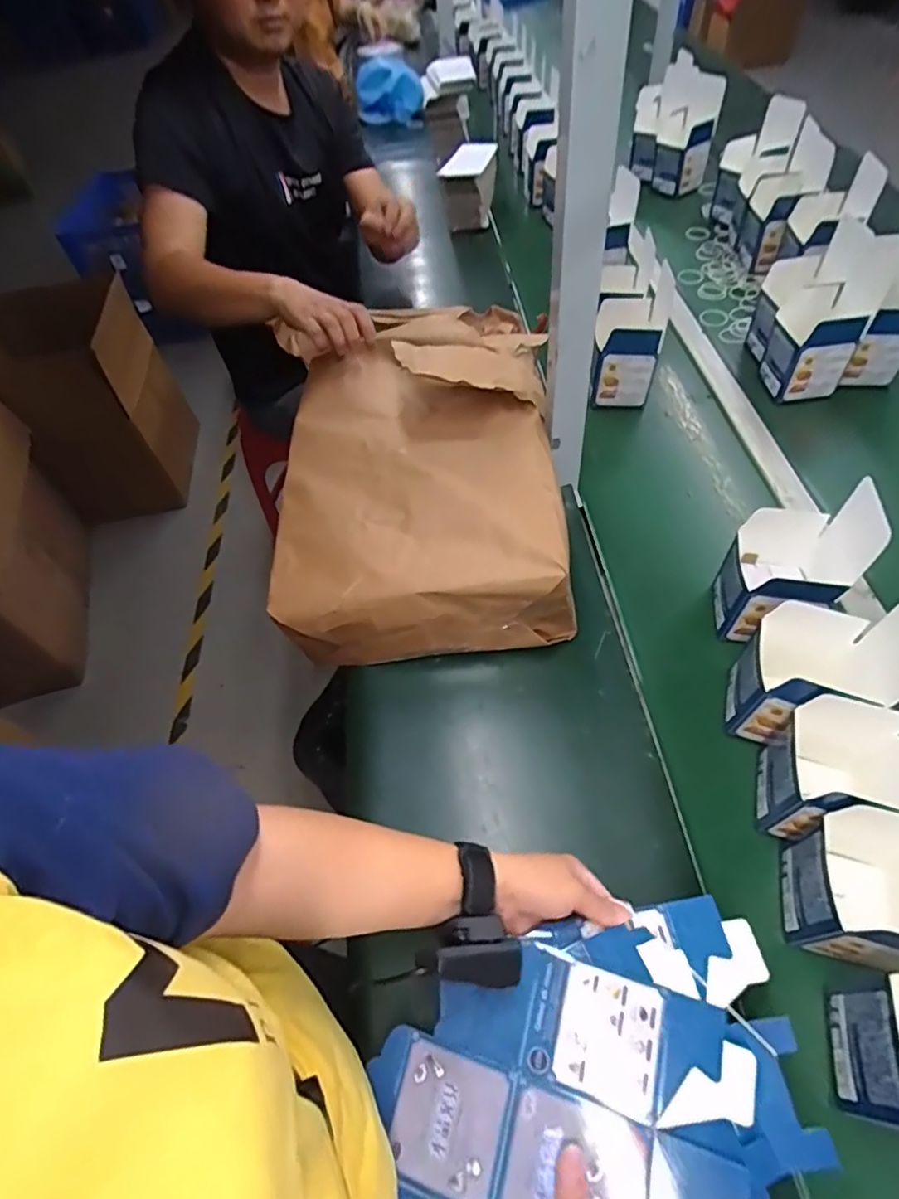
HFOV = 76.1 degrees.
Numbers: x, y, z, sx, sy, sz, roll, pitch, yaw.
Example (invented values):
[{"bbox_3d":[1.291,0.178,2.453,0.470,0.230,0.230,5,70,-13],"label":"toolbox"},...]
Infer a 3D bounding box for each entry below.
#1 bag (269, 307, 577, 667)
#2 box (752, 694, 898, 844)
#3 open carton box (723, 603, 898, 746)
[{"bbox_3d":[-0.035,-0.194,0.736,0.317,0.106,0.550,-5,62,8],"label":"bag"},{"bbox_3d":[0.331,0.139,0.471,0.089,0.170,0.095,14,49,11],"label":"box"},{"bbox_3d":[0.326,0.066,0.523,0.092,0.184,0.089,18,50,14],"label":"open carton box"}]

